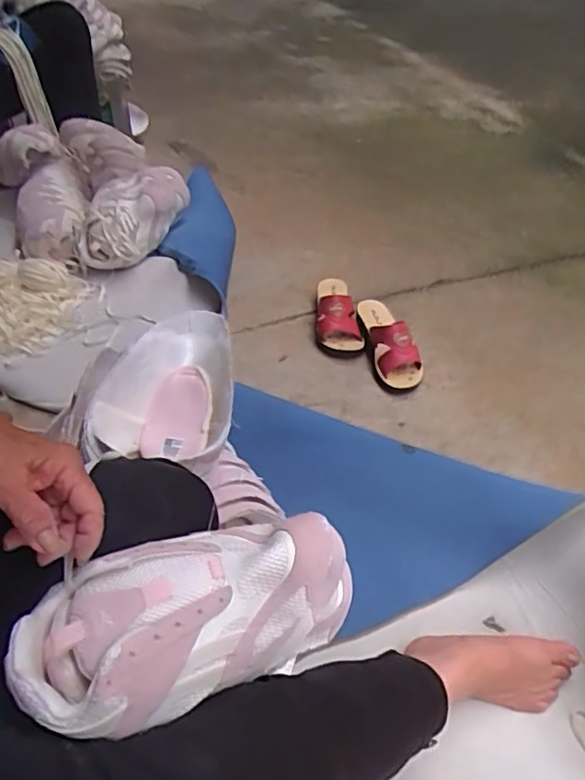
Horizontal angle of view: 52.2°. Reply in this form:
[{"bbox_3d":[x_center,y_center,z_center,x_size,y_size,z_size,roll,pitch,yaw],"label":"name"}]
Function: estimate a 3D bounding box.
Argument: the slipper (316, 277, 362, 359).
[{"bbox_3d":[0.082,-0.170,1.197,0.084,0.065,0.216,-9,49,1],"label":"slipper"}]

